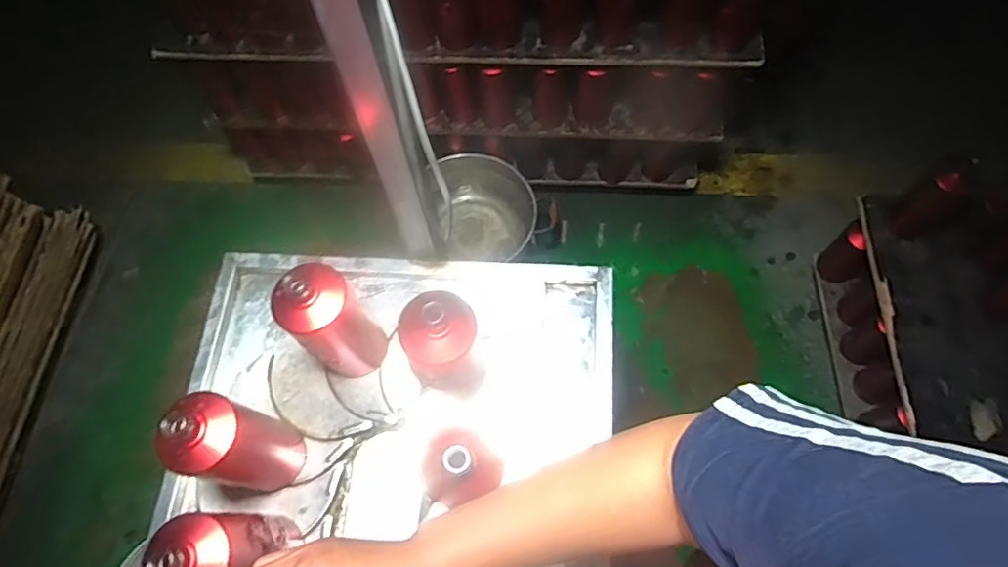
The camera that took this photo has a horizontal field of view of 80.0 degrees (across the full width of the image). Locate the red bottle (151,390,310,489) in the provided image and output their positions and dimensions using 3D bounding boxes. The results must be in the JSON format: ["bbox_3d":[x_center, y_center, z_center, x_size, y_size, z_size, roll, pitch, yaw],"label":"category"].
[{"bbox_3d":[-0.296,0.175,0.665,0.077,0.207,0.078,-1,65,2],"label":"red bottle"}]

